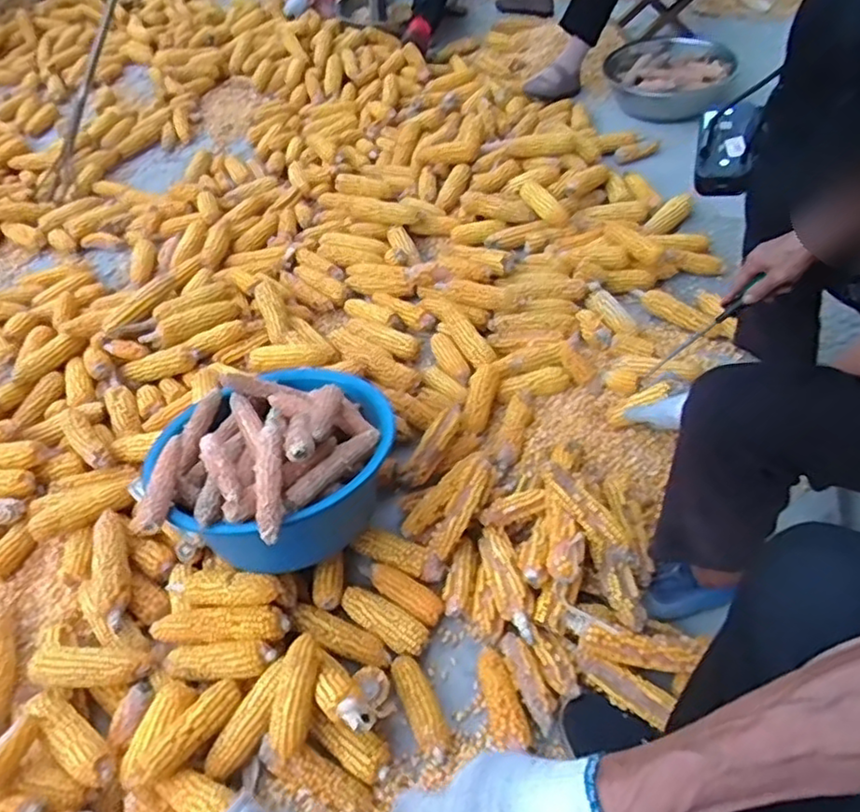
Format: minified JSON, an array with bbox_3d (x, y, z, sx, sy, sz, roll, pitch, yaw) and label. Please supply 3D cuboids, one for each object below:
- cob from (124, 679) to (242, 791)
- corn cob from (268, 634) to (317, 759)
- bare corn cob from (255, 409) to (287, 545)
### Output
[{"bbox_3d":[-0.291,0.393,0.781,0.047,0.039,0.153,25,37,23],"label":"cob"},{"bbox_3d":[-0.167,0.352,0.798,0.044,0.034,0.132,-2,50,3],"label":"corn cob"},{"bbox_3d":[-0.198,0.081,0.800,0.033,0.023,0.191,-7,50,-1],"label":"bare corn cob"}]

